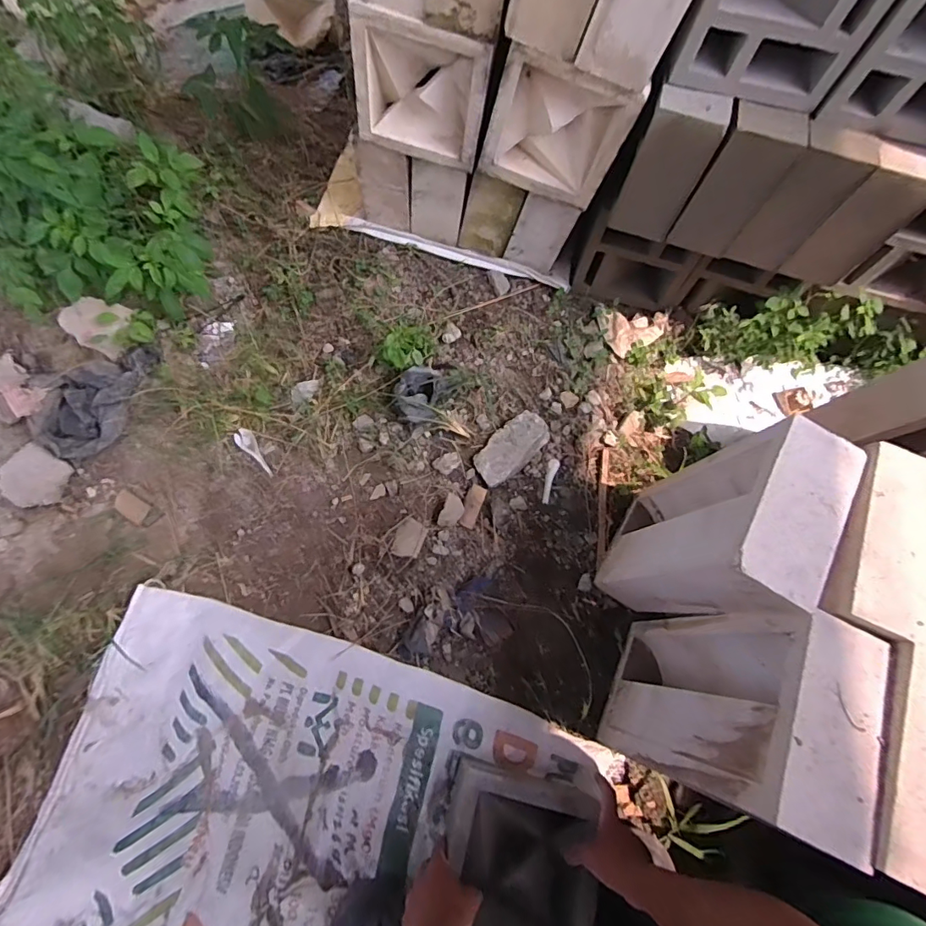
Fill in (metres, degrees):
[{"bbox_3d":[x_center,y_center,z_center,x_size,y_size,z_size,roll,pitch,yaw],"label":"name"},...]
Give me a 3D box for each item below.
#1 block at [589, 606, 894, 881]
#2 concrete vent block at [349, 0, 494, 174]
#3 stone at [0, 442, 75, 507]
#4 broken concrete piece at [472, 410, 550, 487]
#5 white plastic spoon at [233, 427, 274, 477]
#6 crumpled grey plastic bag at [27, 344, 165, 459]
[{"bbox_3d":[0.323,0.310,0.626,0.124,0.375,0.198,24,68,7],"label":"block"},{"bbox_3d":[-0.060,-0.568,0.740,0.204,0.193,0.058,14,67,3],"label":"concrete vent block"},{"bbox_3d":[-0.788,0.028,0.895,0.120,0.033,0.103,28,69,9],"label":"stone"},{"bbox_3d":[0.092,-0.030,0.925,0.084,0.046,0.157,41,71,13],"label":"broken concrete piece"},{"bbox_3d":[-0.400,-0.021,0.935,0.035,0.014,0.109,-38,74,-17],"label":"white plastic spoon"},{"bbox_3d":[-0.685,-0.126,0.913,0.137,0.047,0.239,23,68,7],"label":"crumpled grey plastic bag"}]

